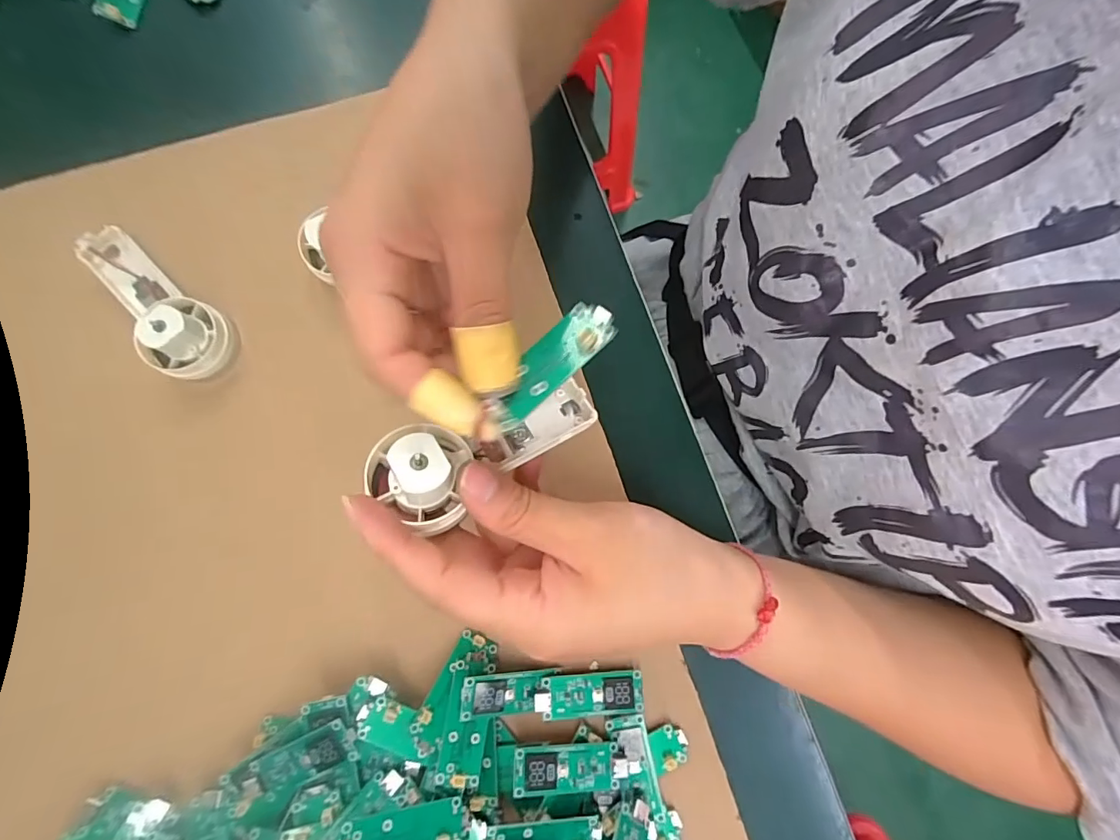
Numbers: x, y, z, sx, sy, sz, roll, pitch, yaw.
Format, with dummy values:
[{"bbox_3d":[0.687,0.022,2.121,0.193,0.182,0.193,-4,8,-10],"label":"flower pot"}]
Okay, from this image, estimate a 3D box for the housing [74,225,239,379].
[{"bbox_3d":[-0.210,-0.060,0.246,0.094,0.028,0.038,40,82,6],"label":"housing"}]

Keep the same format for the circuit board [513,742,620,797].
[{"bbox_3d":[0.003,0.158,0.221,0.047,0.004,0.019,5,69,-11],"label":"circuit board"}]

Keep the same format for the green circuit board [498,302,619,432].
[{"bbox_3d":[-0.003,-0.018,0.164,0.018,0.006,0.051,40,81,6],"label":"green circuit board"}]

